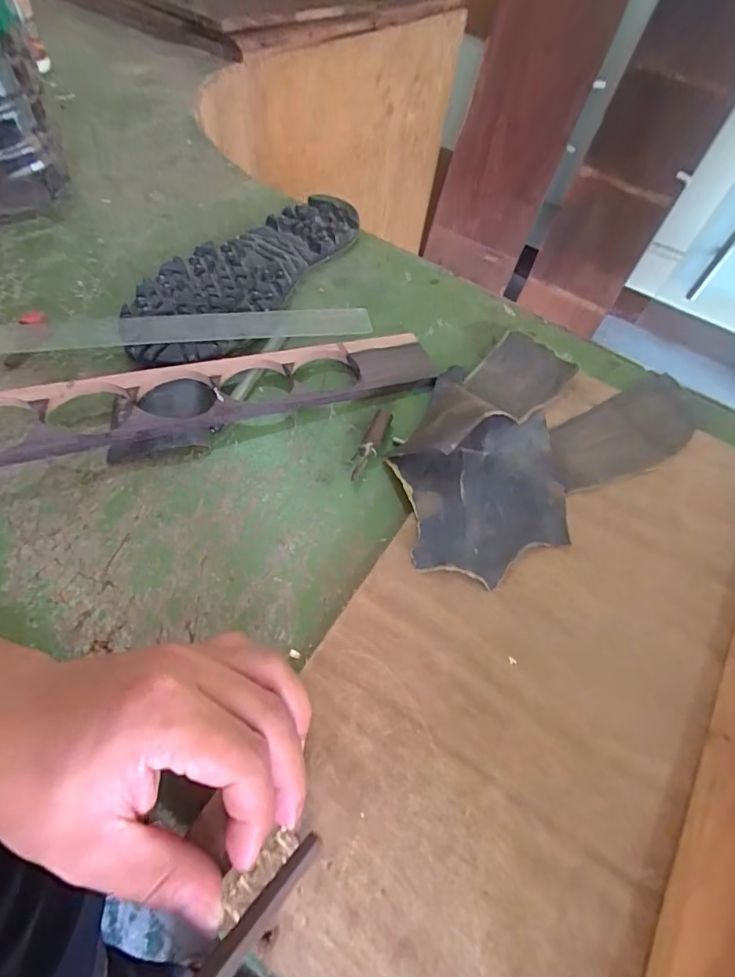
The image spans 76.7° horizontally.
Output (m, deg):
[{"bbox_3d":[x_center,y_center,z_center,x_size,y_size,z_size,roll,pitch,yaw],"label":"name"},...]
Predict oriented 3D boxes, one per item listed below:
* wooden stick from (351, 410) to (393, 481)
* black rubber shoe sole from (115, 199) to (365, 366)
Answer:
[{"bbox_3d":[0.002,-0.031,0.316,0.012,0.010,0.060,17,54,8],"label":"wooden stick"},{"bbox_3d":[-0.092,-0.188,0.396,0.100,0.015,0.274,29,57,16],"label":"black rubber shoe sole"}]

